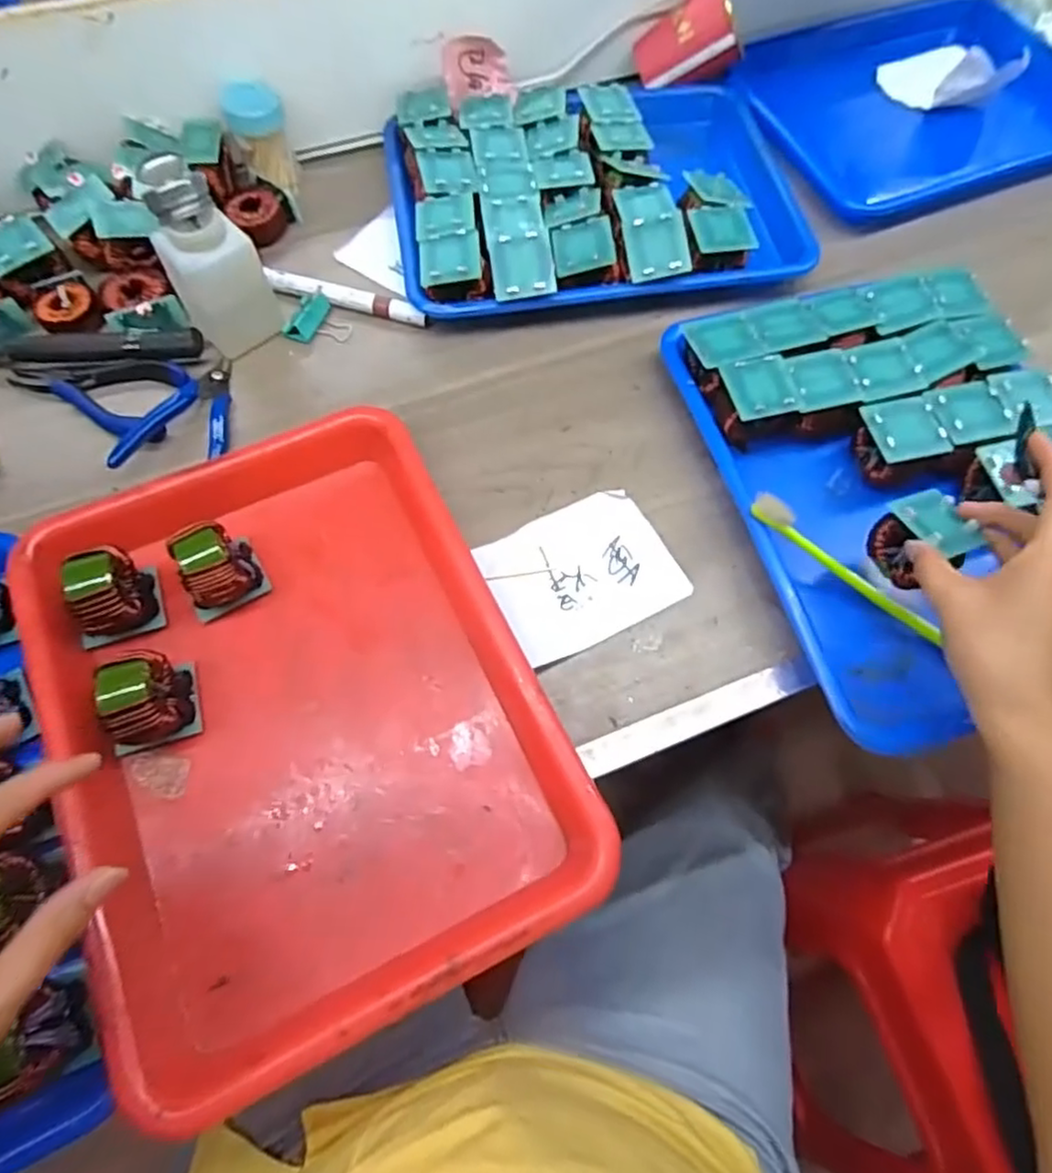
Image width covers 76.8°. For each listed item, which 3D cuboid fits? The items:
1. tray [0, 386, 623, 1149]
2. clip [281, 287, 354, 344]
[{"bbox_3d":[-0.125,0.060,0.375,0.254,0.049,0.329,-24,69,-12],"label":"tray"},{"bbox_3d":[-0.159,-0.209,0.514,0.046,0.019,0.041,12,66,4],"label":"clip"}]

